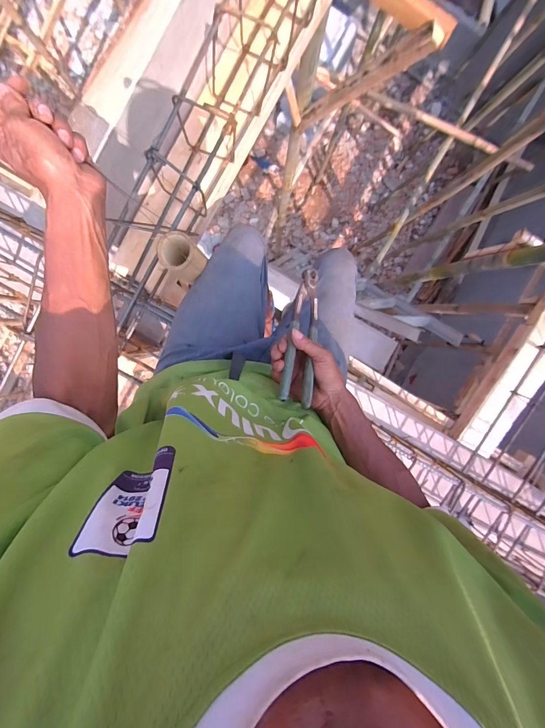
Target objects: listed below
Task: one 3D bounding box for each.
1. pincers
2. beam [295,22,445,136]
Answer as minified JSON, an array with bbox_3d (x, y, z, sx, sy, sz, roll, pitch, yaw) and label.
[{"bbox_3d":[0.043,-0.047,0.470,0.049,0.017,0.220,5,70,-3],"label":"pincers"},{"bbox_3d":[0.279,-0.979,1.131,0.064,0.717,0.054,23,97,-31],"label":"beam"}]

